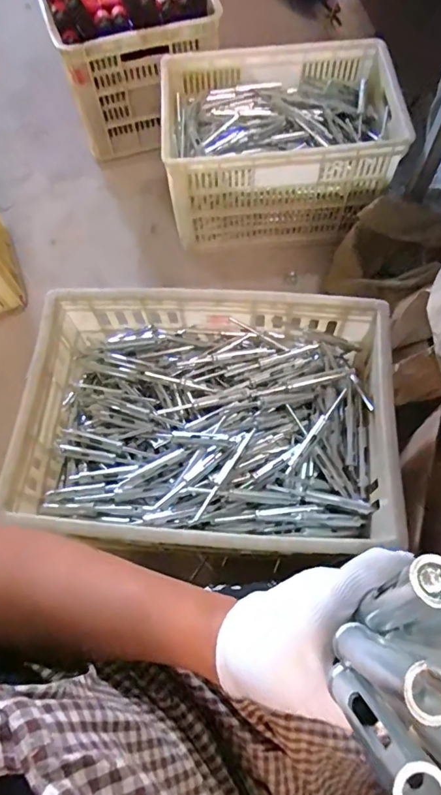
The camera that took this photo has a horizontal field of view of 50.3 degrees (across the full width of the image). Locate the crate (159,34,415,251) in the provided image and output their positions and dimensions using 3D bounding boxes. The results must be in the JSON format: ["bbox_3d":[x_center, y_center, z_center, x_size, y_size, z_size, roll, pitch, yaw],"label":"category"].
[{"bbox_3d":[0.120,-0.547,1.038,0.466,0.237,0.310,-4,68,-1],"label":"crate"}]

